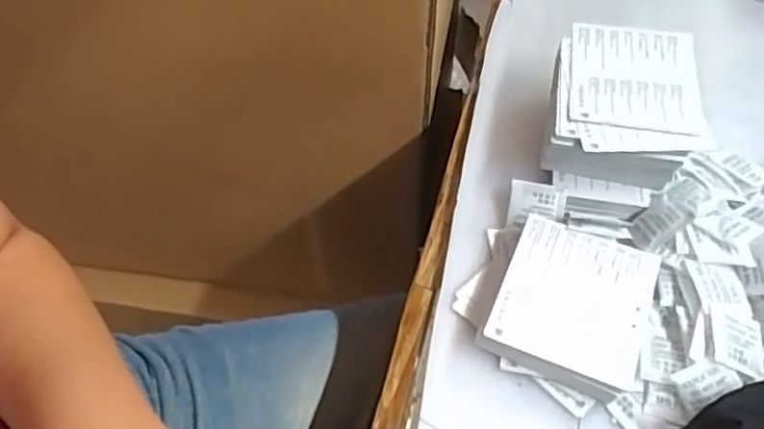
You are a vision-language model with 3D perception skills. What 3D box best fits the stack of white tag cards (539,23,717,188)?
[{"bbox_3d":[0.182,-0.079,0.494,0.111,0.053,0.132,11,56,9],"label":"stack of white tag cards"}]

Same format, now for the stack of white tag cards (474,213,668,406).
[{"bbox_3d":[0.123,0.058,0.422,0.092,0.028,0.101,19,57,15],"label":"stack of white tag cards"}]

